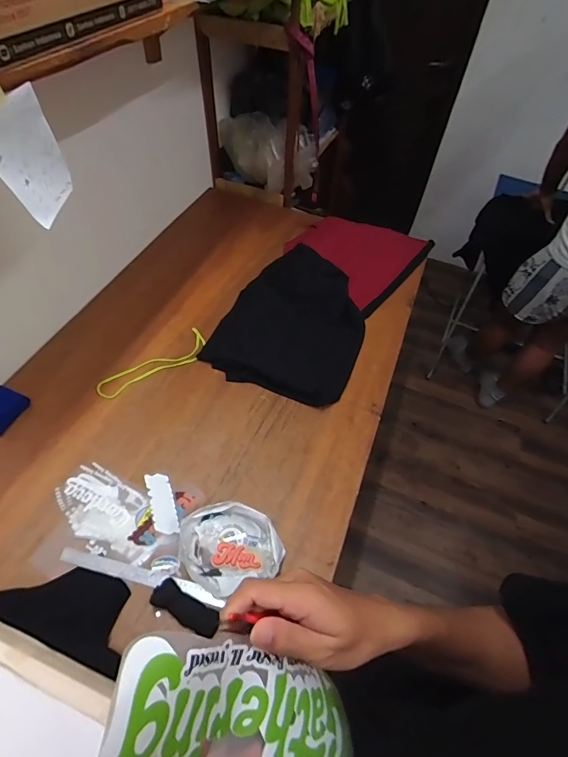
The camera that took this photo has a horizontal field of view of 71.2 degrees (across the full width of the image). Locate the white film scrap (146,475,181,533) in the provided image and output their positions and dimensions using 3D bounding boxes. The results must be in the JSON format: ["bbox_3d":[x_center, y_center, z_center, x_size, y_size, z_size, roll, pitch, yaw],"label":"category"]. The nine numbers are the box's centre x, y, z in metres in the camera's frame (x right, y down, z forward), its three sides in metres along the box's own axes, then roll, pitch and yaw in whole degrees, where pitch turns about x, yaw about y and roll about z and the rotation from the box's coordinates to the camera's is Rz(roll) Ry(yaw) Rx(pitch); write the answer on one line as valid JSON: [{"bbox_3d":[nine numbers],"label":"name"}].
[{"bbox_3d":[-0.256,0.262,0.836,0.049,0.012,0.137,-15,57,-15],"label":"white film scrap"}]

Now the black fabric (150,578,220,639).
[{"bbox_3d":[-0.177,0.419,0.723,0.130,0.015,0.051,37,37,-2],"label":"black fabric"}]

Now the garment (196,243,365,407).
[{"bbox_3d":[0.041,-0.173,1.128,0.393,0.108,0.467,22,56,10],"label":"garment"}]

